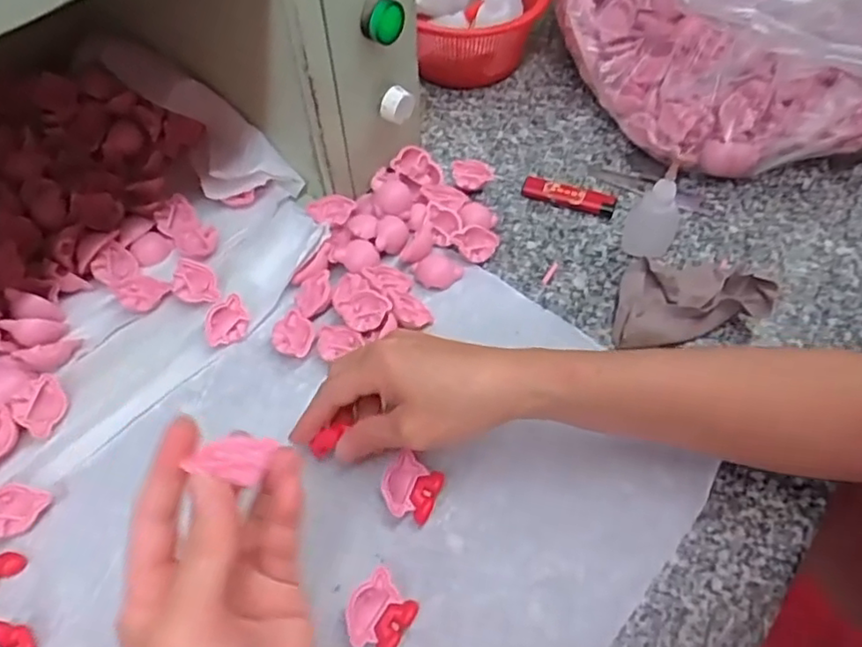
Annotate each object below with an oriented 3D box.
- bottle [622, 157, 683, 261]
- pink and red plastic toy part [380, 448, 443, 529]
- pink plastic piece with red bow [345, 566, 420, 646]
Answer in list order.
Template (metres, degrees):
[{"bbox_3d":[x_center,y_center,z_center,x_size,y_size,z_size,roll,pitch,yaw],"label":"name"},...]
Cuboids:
[{"bbox_3d":[0.163,-0.081,0.455,0.035,0.077,0.026,19,57,13],"label":"bottle"},{"bbox_3d":[-0.012,0.098,0.369,0.032,0.017,0.032,21,58,14],"label":"pink and red plastic toy part"},{"bbox_3d":[-0.027,0.153,0.331,0.032,0.014,0.037,30,60,19],"label":"pink plastic piece with red bow"}]

